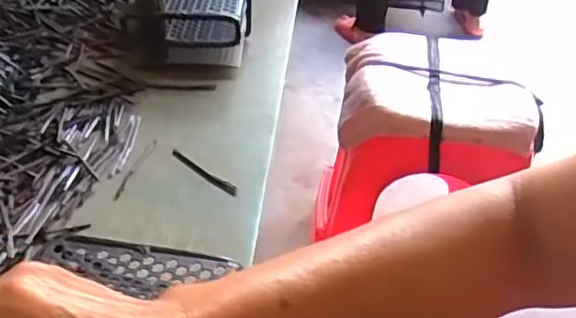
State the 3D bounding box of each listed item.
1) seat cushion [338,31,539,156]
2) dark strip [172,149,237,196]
[{"bbox_3d":[0.255,-0.119,1.064,0.310,0.075,0.287,9,39,6],"label":"seat cushion"},{"bbox_3d":[-0.089,0.013,0.635,0.096,0.005,0.013,31,46,28],"label":"dark strip"}]

